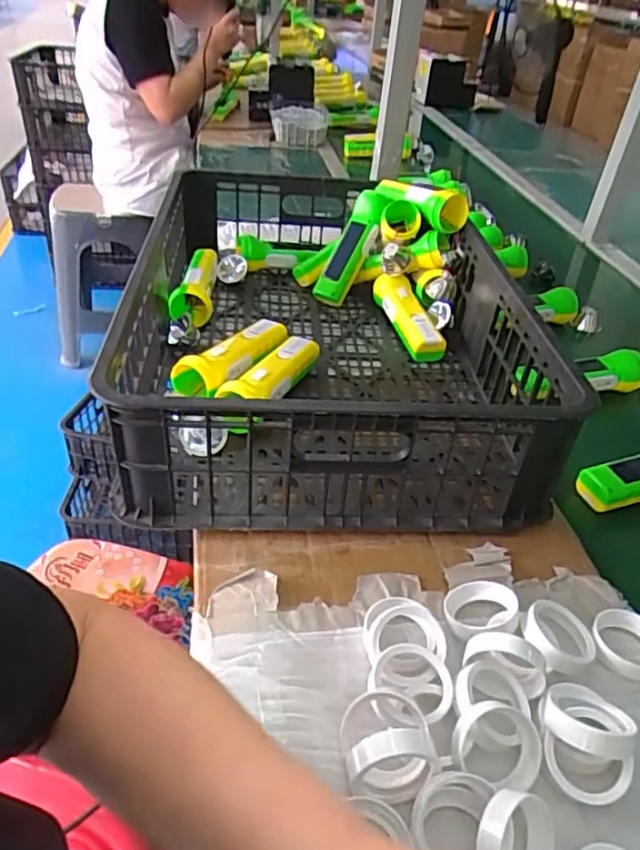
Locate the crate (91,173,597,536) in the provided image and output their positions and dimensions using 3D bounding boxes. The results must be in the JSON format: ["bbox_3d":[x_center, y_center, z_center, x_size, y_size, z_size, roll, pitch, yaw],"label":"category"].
[{"bbox_3d":[0.006,-0.137,0.722,0.383,0.160,0.578,1,38,-6],"label":"crate"}]

